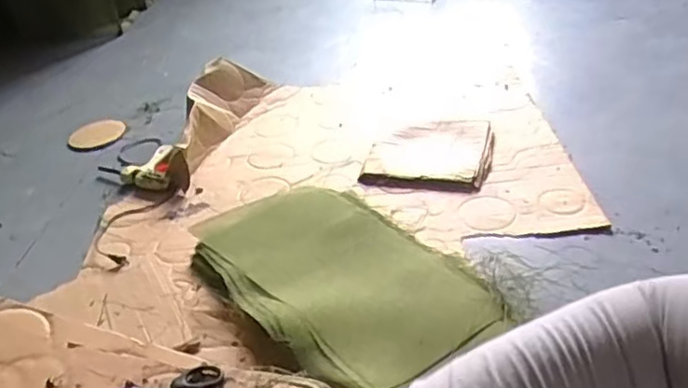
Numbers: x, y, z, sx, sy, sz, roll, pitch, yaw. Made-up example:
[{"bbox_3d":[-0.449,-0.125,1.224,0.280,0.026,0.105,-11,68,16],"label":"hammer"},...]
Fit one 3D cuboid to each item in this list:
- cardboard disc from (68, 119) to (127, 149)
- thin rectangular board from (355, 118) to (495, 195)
[{"bbox_3d":[-0.700,-0.171,1.854,0.154,0.015,0.147,-6,43,6],"label":"cardboard disc"},{"bbox_3d":[0.209,-0.100,1.581,0.284,0.032,0.305,6,37,18],"label":"thin rectangular board"}]

